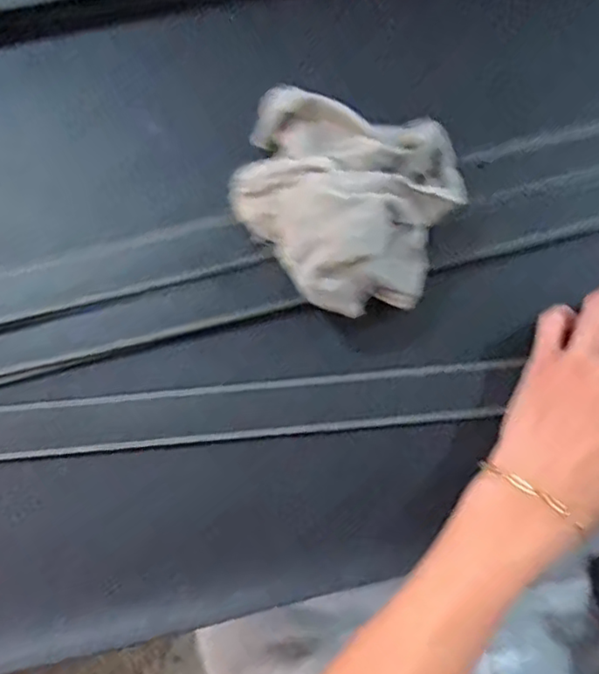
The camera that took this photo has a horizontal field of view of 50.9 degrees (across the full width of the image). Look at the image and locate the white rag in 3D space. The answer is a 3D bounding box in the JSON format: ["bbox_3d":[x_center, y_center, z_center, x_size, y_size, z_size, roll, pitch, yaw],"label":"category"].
[{"bbox_3d":[0.023,-0.084,0.364,0.129,0.054,0.125,20,78,3],"label":"white rag"}]

